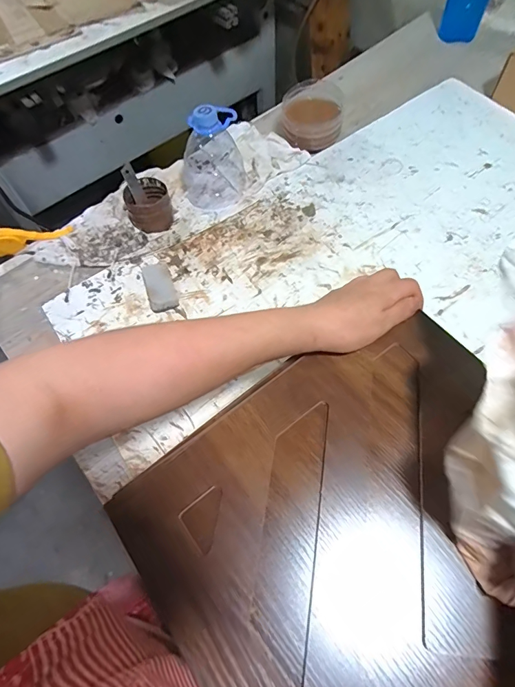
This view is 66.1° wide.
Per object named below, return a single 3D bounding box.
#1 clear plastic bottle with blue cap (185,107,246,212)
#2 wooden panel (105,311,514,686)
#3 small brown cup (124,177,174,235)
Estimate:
[{"bbox_3d":[-0.070,-0.277,0.590,0.095,0.124,0.081,-10,63,-2],"label":"clear plastic bottle with blue cap"},{"bbox_3d":[0.134,0.182,0.274,0.323,0.013,0.421,-36,67,-14],"label":"wooden panel"},{"bbox_3d":[-0.166,-0.210,0.604,0.067,0.054,0.068,-1,63,2],"label":"small brown cup"}]

